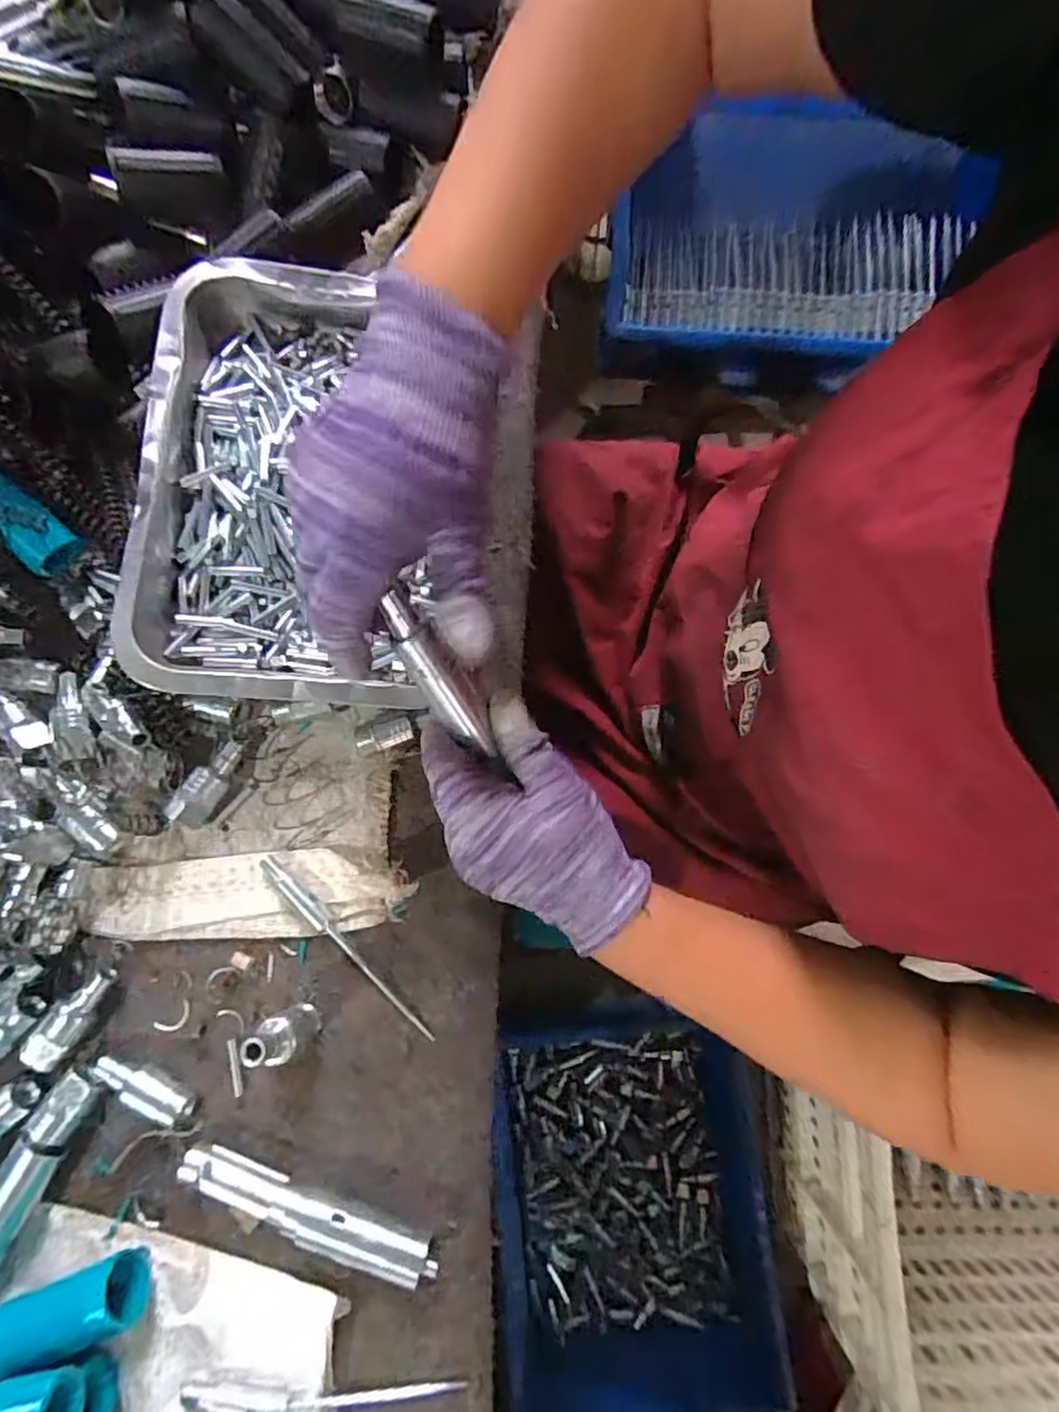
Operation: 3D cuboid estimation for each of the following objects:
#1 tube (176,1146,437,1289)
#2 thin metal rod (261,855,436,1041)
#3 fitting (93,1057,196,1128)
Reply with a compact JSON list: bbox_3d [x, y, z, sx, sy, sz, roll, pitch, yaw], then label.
[{"bbox_3d":[-0.108,0.244,0.308,0.128,0.021,0.021,19,79,4],"label":"tube"},{"bbox_3d":[-0.098,0.128,0.341,0.007,0.009,0.129,-44,82,-8],"label":"thin metal rod"},{"bbox_3d":[-0.194,0.192,0.323,0.054,0.013,0.016,28,80,5],"label":"fitting"}]

